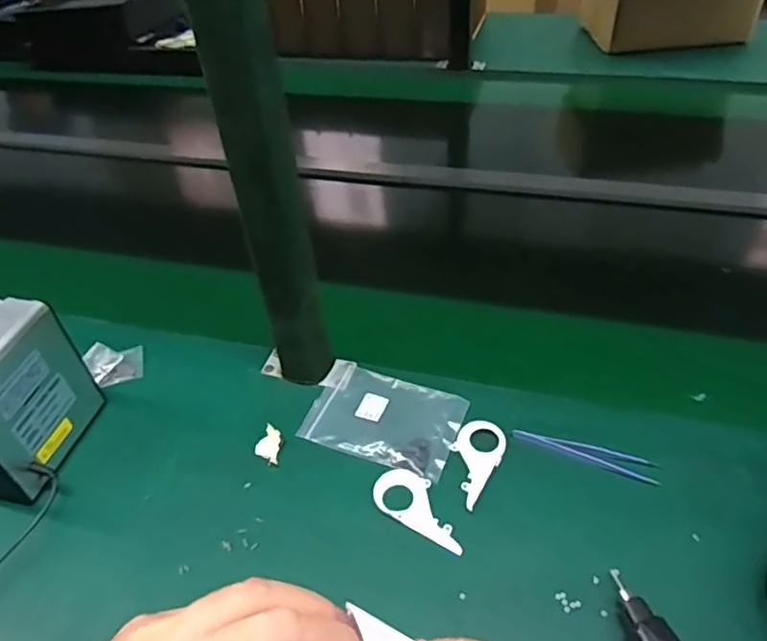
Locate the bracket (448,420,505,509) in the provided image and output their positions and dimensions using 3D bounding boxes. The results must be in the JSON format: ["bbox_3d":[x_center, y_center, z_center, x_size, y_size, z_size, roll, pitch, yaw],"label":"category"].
[{"bbox_3d":[0.082,0.129,0.559,0.047,0.004,0.090,22,49,25],"label":"bracket"}]

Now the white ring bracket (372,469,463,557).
[{"bbox_3d":[0.034,0.163,0.528,0.093,0.005,0.049,21,49,24],"label":"white ring bracket"}]

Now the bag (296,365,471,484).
[{"bbox_3d":[0.001,0.097,0.603,0.149,0.008,0.103,15,47,19],"label":"bag"}]

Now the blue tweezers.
[{"bbox_3d":[0.190,0.123,0.566,0.129,0.005,0.023,17,47,22],"label":"blue tweezers"}]

